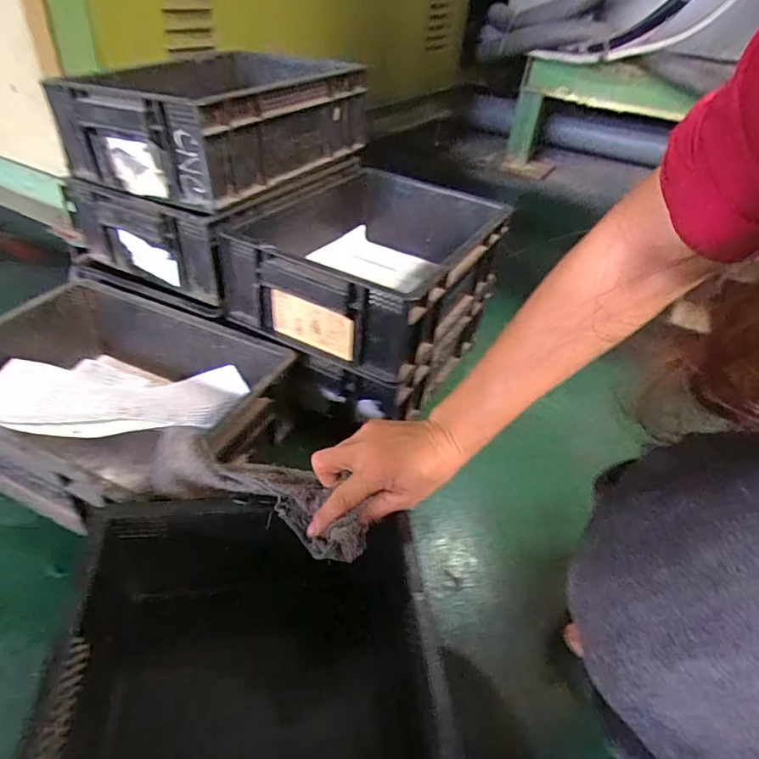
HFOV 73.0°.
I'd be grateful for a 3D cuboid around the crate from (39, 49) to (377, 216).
[{"bbox_3d":[-0.213,-0.355,0.695,0.263,0.119,0.351,21,41,18],"label":"crate"}]

